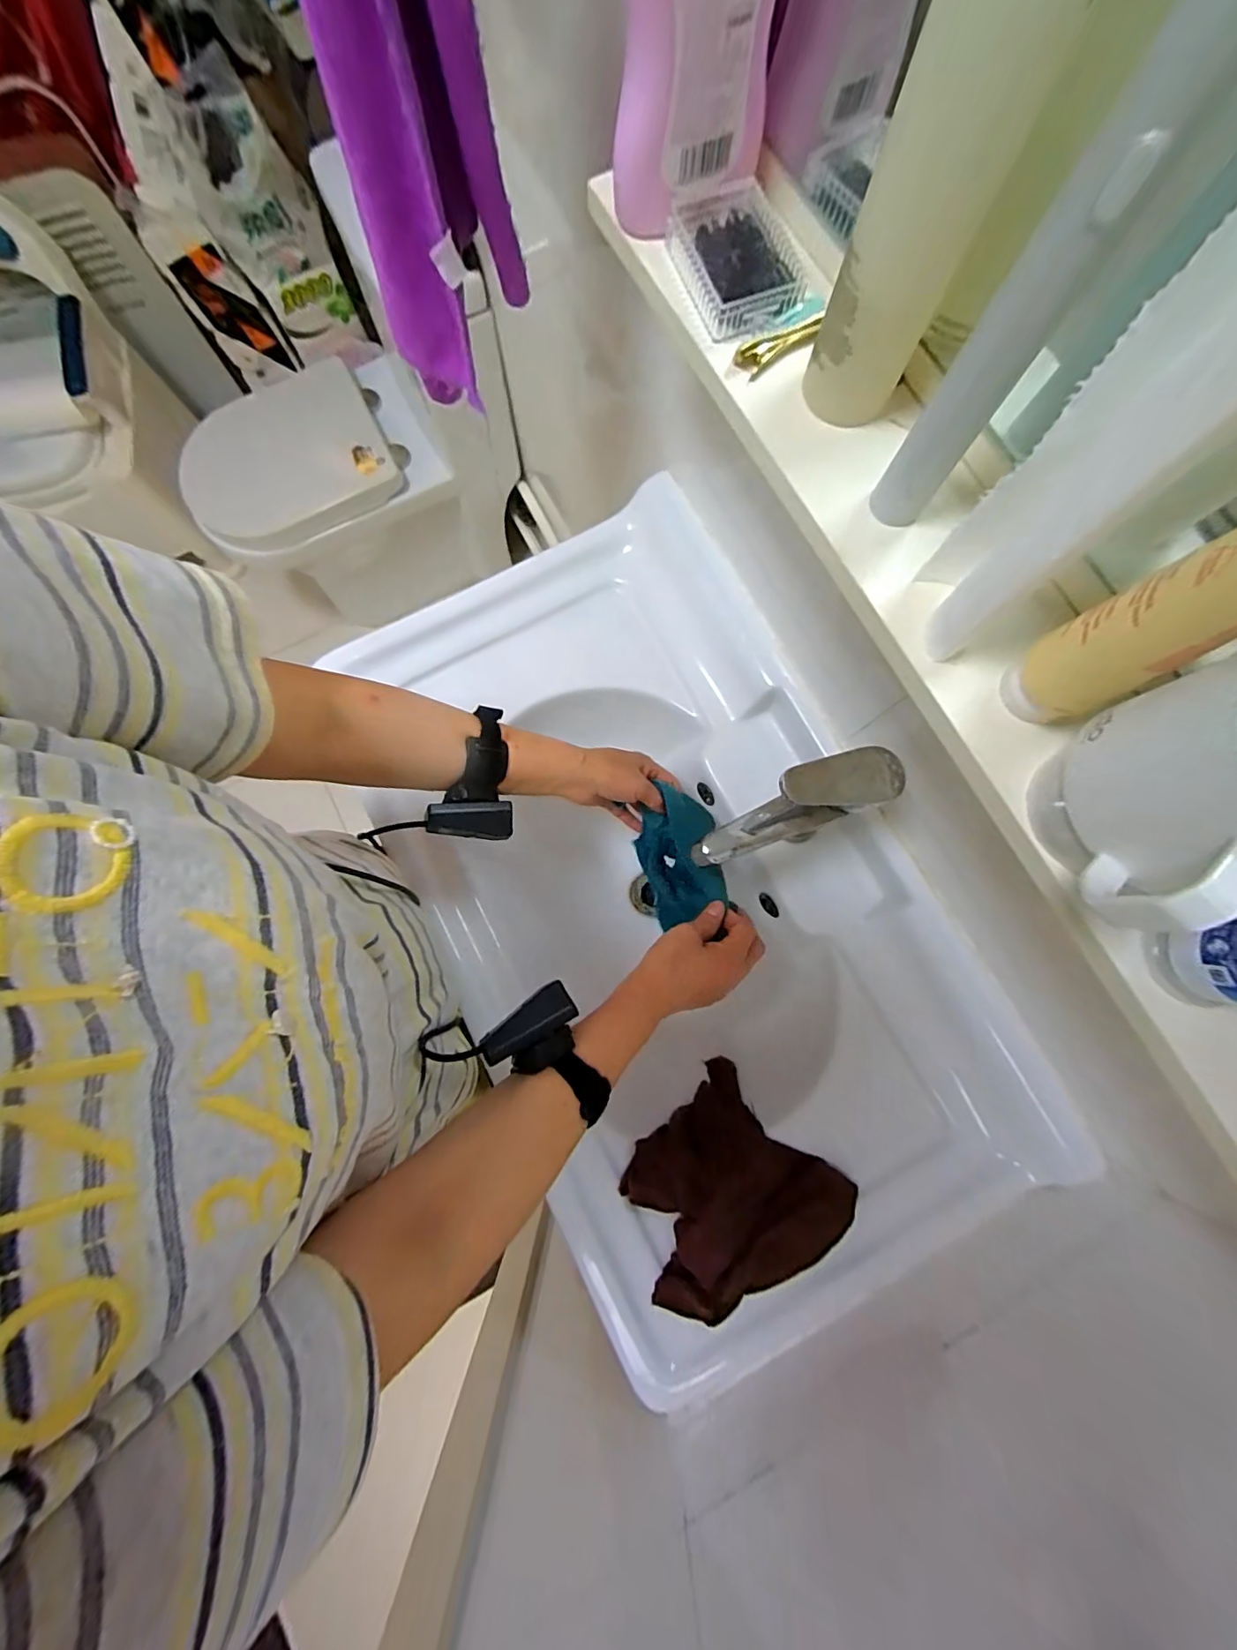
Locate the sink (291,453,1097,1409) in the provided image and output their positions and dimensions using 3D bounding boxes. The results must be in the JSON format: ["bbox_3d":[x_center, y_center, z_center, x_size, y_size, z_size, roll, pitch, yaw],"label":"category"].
[{"bbox_3d":[0.047,0.078,0.600,0.448,0.183,0.803,-26,81,-5],"label":"sink"}]

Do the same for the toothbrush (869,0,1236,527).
[{"bbox_3d":[0.145,-0.187,0.153,0.025,0.236,0.020,26,81,4],"label":"toothbrush"}]

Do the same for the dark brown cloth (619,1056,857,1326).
[{"bbox_3d":[0.107,0.354,0.527,0.200,0.109,0.153,-28,81,-5],"label":"dark brown cloth"}]

